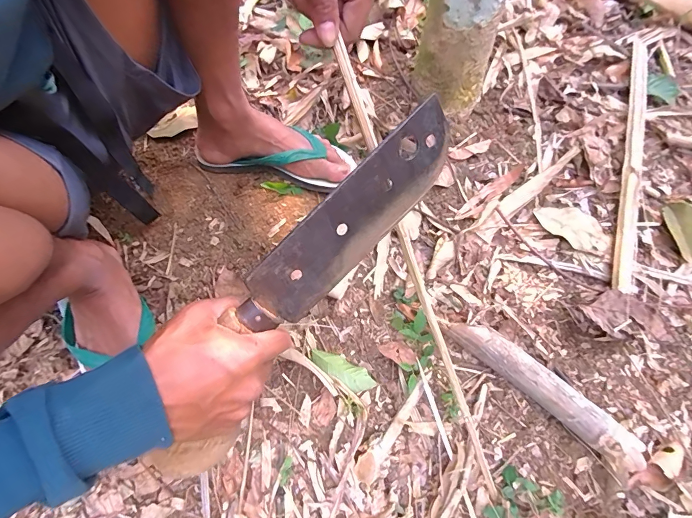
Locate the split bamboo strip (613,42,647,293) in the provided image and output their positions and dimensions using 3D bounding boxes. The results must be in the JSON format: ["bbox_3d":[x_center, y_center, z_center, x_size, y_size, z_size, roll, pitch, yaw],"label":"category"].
[{"bbox_3d":[0.456,-0.174,0.592,0.033,0.013,0.497,19,66,10],"label":"split bamboo strip"}]

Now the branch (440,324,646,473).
[{"bbox_3d":[0.222,0.147,0.441,0.231,0.035,0.040,38,71,18],"label":"branch"}]

